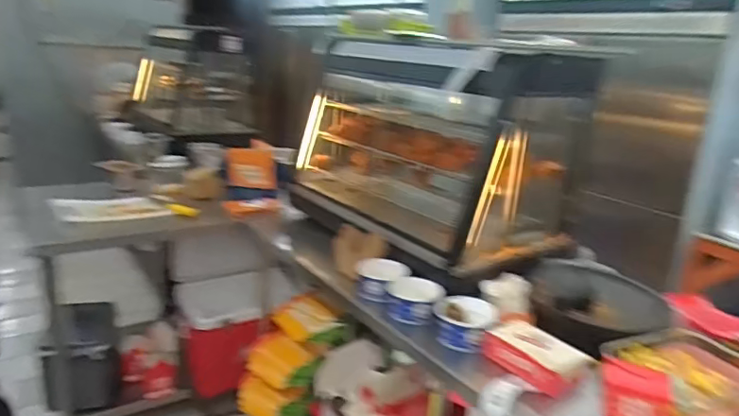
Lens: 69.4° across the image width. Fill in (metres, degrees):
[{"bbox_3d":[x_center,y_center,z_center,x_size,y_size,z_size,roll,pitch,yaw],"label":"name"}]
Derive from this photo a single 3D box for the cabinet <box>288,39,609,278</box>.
[{"bbox_3d":[0.156,-0.195,1.572,0.407,0.552,0.802,-8,21,-35],"label":"cabinet"}]

